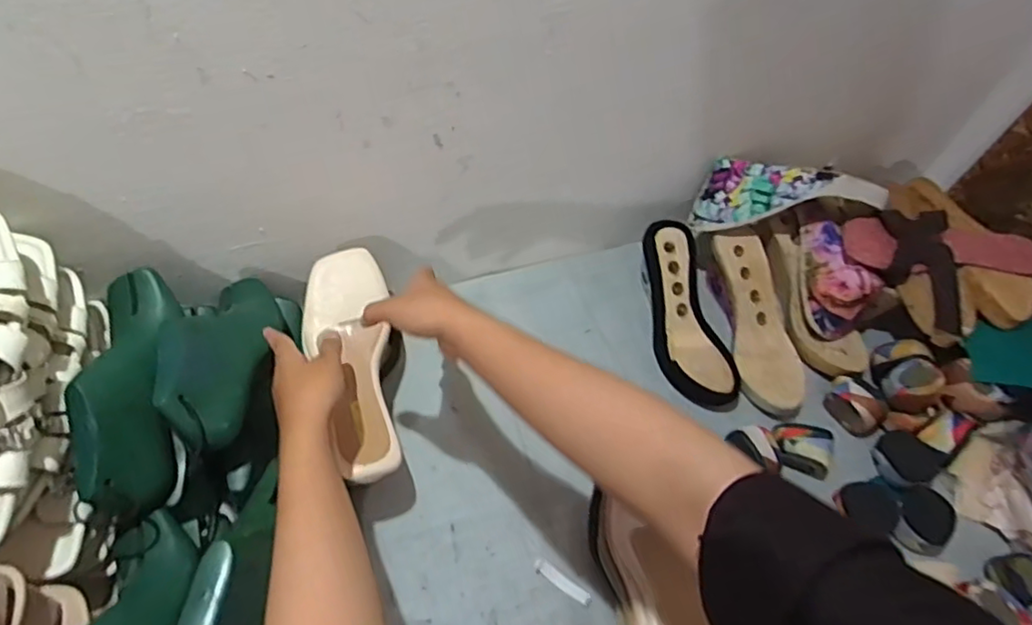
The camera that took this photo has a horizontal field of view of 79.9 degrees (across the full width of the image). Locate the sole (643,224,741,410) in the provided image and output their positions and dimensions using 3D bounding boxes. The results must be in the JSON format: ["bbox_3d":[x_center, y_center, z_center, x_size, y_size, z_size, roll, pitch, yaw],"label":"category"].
[{"bbox_3d":[0.207,-0.001,0.756,0.082,0.049,0.234,-9,75,-10],"label":"sole"}]

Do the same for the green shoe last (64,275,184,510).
[{"bbox_3d":[-0.346,0.062,0.565,0.076,0.086,0.225,-10,58,-11],"label":"green shoe last"}]

